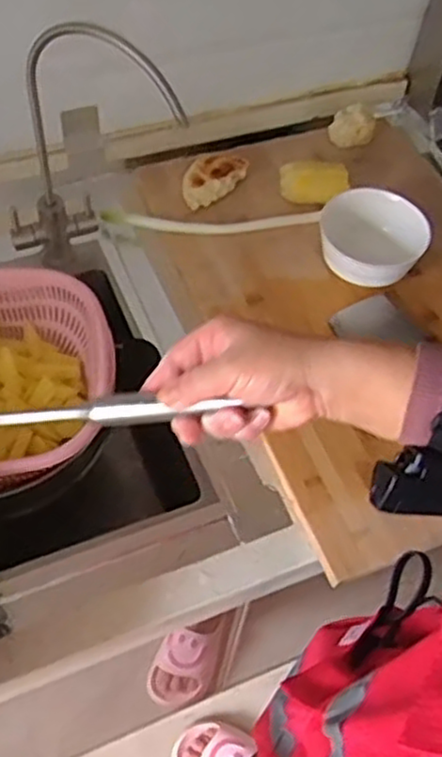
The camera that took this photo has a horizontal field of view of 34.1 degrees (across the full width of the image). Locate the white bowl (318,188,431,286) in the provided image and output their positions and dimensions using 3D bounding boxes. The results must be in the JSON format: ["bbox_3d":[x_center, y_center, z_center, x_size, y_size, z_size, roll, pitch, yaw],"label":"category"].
[{"bbox_3d":[0.174,-0.156,0.850,0.122,0.073,0.108,16,57,7],"label":"white bowl"}]

